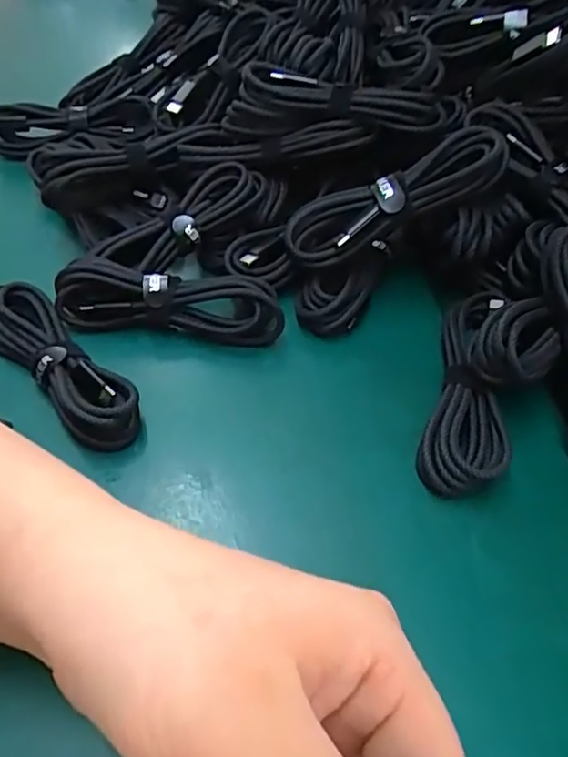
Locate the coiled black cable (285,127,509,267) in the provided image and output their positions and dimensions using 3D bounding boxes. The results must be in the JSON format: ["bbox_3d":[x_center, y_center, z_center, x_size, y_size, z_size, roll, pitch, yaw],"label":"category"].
[{"bbox_3d":[0.054,-0.089,0.295,0.111,0.019,0.026,-21,52,11],"label":"coiled black cable"}]

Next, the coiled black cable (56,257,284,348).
[{"bbox_3d":[-0.058,-0.037,0.304,0.111,0.038,0.023,3,52,2],"label":"coiled black cable"}]

